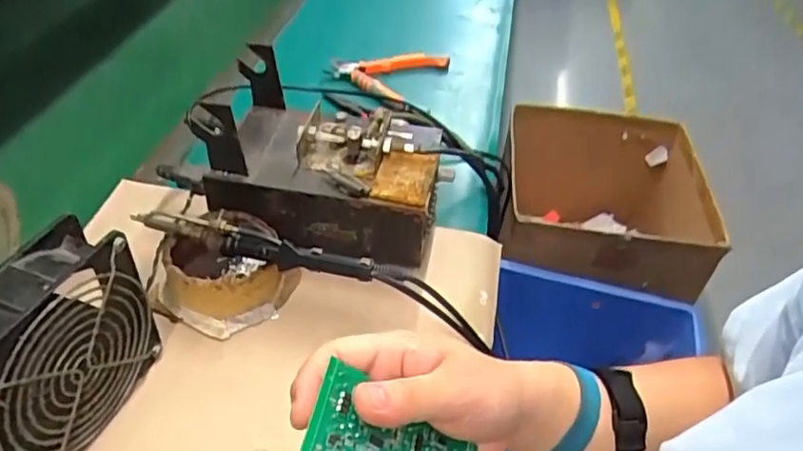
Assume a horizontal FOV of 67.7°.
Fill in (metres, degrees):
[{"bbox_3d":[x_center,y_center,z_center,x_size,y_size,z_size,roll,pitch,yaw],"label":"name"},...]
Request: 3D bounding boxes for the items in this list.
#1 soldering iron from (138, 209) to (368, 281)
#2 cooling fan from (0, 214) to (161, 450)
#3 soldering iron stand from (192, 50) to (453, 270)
[{"bbox_3d":[-0.113,0.015,0.440,0.187,0.024,0.018,13,43,10],"label":"soldering iron"},{"bbox_3d":[-0.205,0.078,0.349,0.051,0.118,0.120,15,43,11],"label":"cooling fan"},{"bbox_3d":[-0.064,-0.052,0.510,0.195,0.120,0.120,7,42,3],"label":"soldering iron stand"}]

